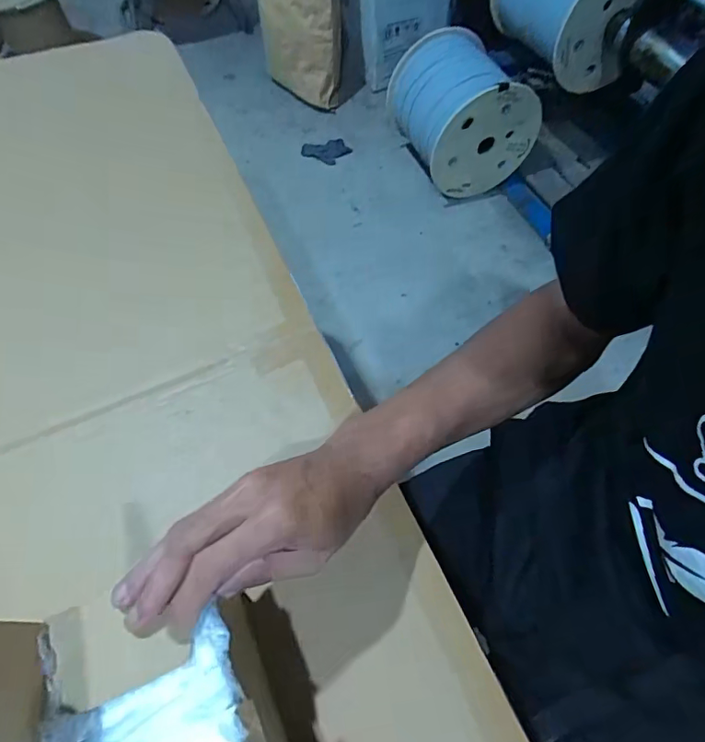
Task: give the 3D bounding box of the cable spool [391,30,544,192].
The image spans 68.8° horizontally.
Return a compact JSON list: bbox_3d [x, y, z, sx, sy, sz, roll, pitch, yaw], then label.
[{"bbox_3d":[0.339,-0.828,1.598,0.328,0.322,0.407,-15,59,-7],"label":"cable spool"}]

